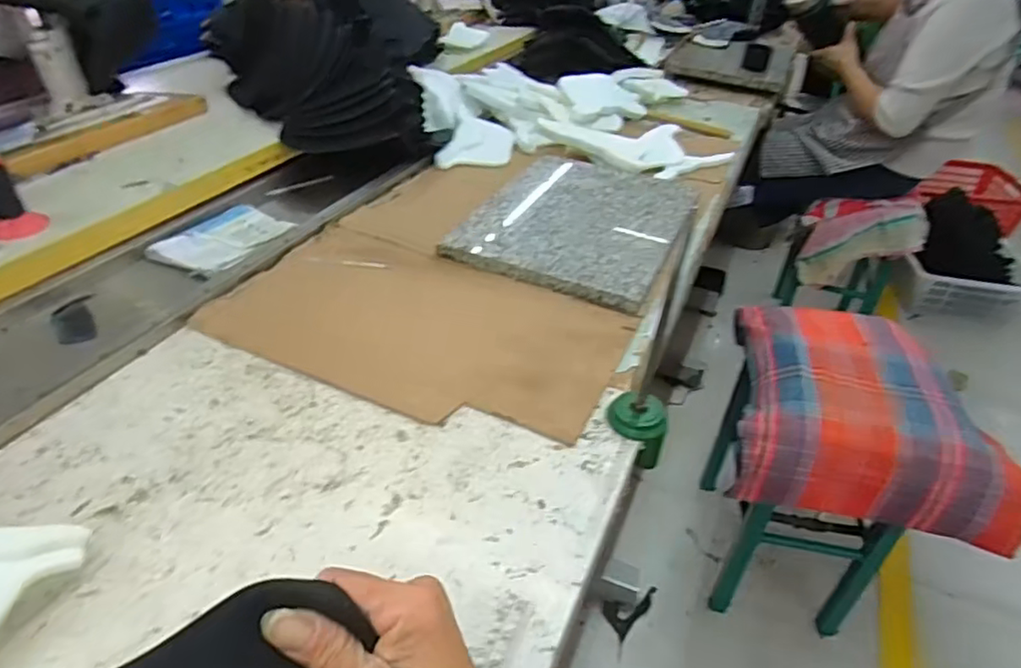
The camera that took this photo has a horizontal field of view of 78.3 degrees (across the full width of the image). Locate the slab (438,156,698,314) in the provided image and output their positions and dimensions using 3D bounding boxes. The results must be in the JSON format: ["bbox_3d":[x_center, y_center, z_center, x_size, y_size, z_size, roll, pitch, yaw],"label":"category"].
[{"bbox_3d":[0.116,-0.181,0.974,0.290,0.020,0.391,18,40,18],"label":"slab"}]

